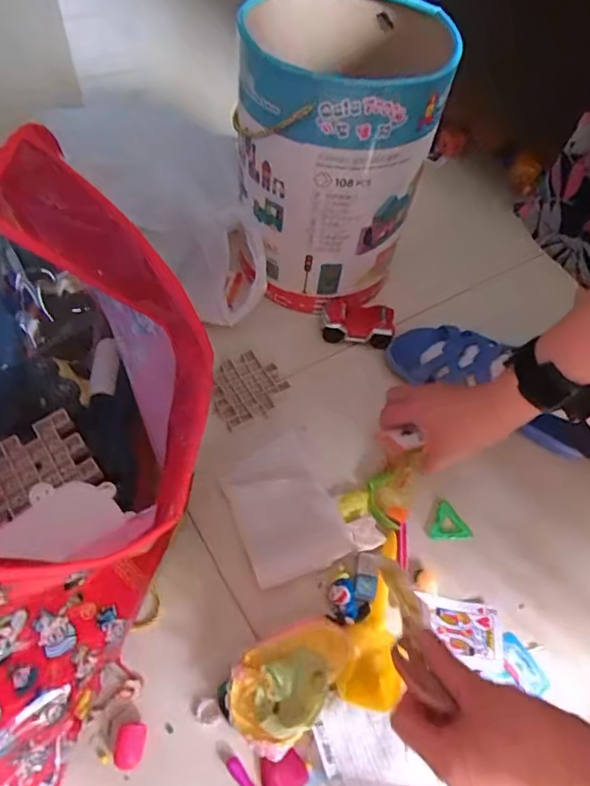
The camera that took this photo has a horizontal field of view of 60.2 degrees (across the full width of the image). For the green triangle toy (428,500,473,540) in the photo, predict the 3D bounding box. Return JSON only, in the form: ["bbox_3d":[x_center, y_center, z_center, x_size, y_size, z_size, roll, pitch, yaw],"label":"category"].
[{"bbox_3d":[0.161,0.135,0.538,0.046,0.005,0.039,-2,58,-8],"label":"green triangle toy"}]

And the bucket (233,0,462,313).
[{"bbox_3d":[0.047,-0.291,0.598,0.208,0.317,0.241,6,57,-3],"label":"bucket"}]

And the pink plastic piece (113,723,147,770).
[{"bbox_3d":[-0.132,0.282,0.406,0.024,0.014,0.030,6,57,-3],"label":"pink plastic piece"}]

